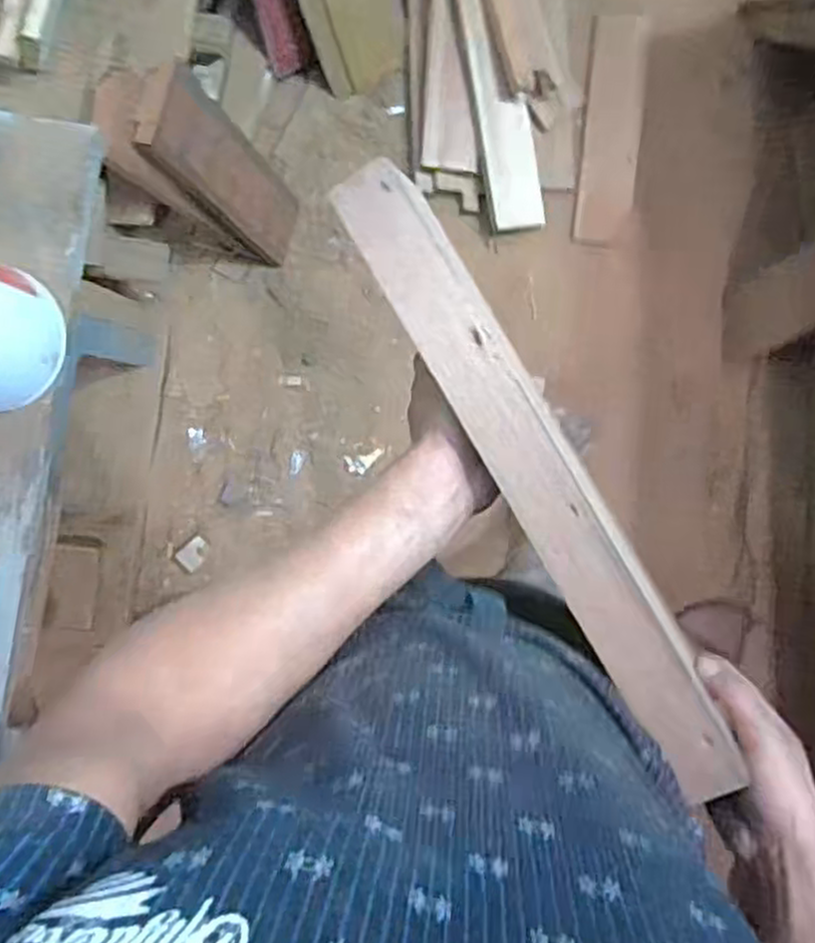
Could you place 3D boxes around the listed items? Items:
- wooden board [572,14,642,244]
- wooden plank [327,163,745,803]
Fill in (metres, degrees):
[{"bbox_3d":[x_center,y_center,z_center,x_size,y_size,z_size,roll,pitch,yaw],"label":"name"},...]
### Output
[{"bbox_3d":[0.396,-0.664,1.470,0.111,0.018,0.426,3,95,-4],"label":"wooden board"},{"bbox_3d":[0.087,0.008,0.480,0.052,0.023,0.444,-31,92,-2],"label":"wooden plank"}]

